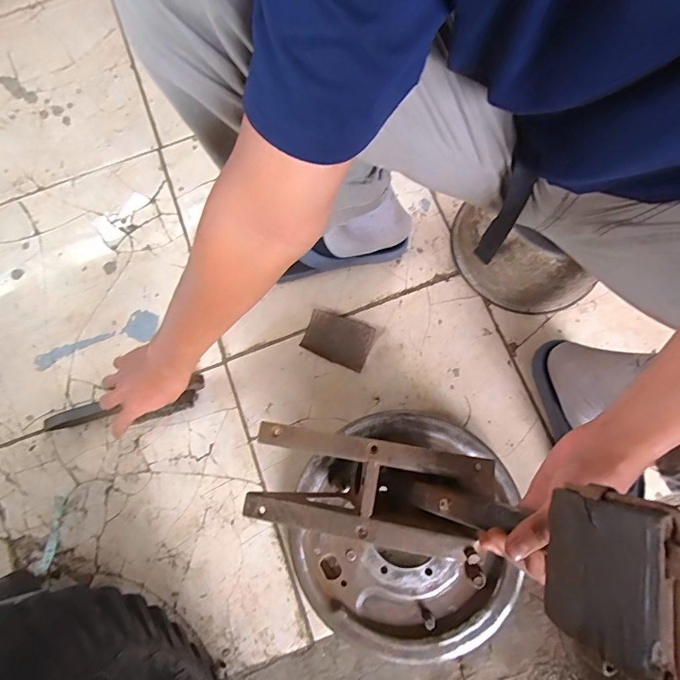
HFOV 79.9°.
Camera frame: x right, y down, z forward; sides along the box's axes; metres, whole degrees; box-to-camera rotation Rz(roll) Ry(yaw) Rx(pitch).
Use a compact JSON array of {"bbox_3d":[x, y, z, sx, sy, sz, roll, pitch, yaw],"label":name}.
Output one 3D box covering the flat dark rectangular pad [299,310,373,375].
[{"bbox_3d":[-0.004,-0.002,0.626,0.101,0.005,0.072,21,77,5],"label":"flat dark rectangular pad"}]

